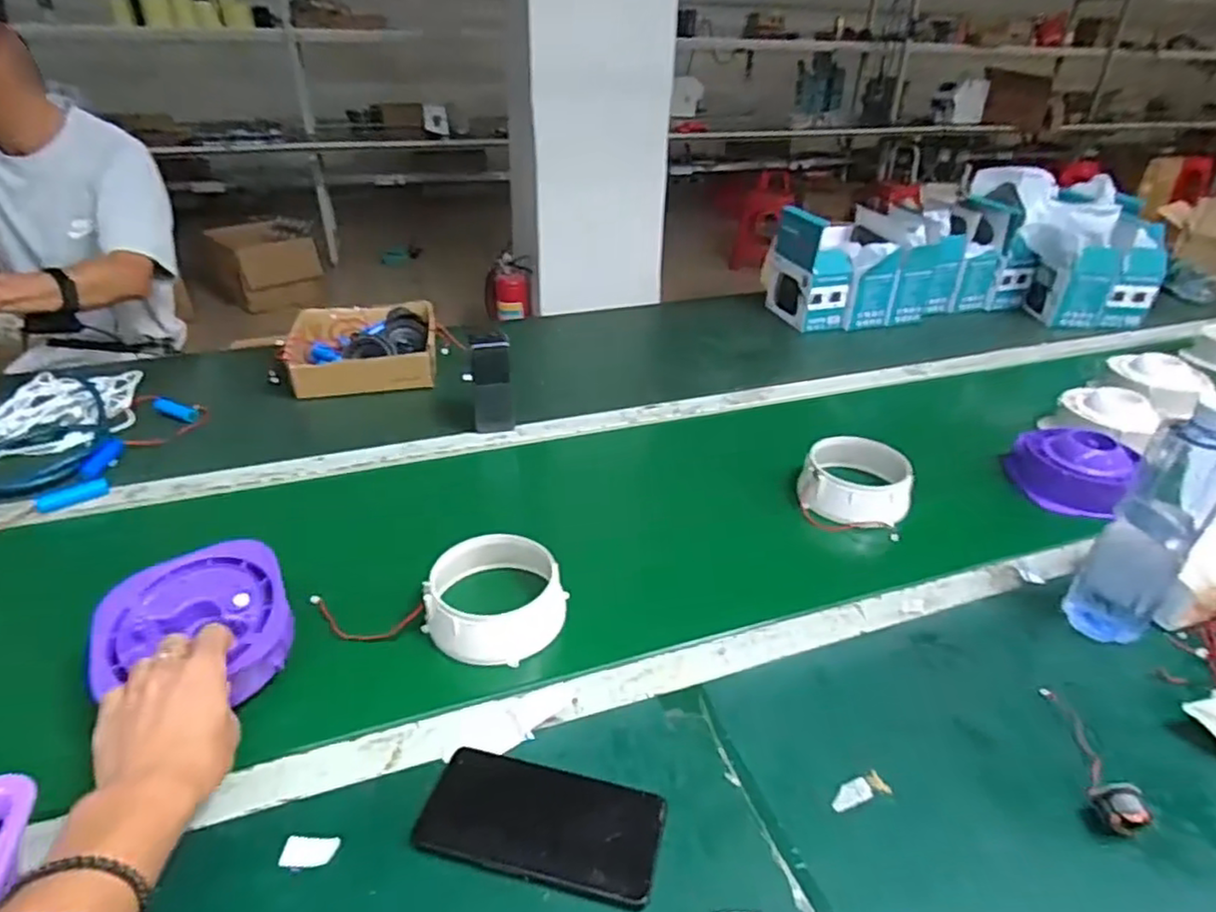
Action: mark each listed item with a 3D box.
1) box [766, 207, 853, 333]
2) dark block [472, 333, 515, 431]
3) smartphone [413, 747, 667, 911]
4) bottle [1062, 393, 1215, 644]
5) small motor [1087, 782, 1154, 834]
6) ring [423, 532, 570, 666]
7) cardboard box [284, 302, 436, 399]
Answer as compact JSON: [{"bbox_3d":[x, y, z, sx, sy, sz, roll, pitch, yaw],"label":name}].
[{"bbox_3d":[0.390,-0.362,1.289,0.093,0.198,0.153,-11,35,-19],"label":"box"},{"bbox_3d":[-0.159,-0.100,0.908,0.057,0.128,0.044,-4,33,-8],"label":"dark block"},{"bbox_3d":[-0.046,0.255,0.462,0.164,0.005,0.079,9,33,11],"label":"smartphone"},{"bbox_3d":[0.499,0.060,0.603,0.071,0.250,0.069,-26,41,-36],"label":"bottle"},{"bbox_3d":[0.362,0.246,0.470,0.023,0.025,0.031,7,33,9],"label":"small motor"},{"bbox_3d":[-0.105,0.129,0.610,0.118,0.064,0.104,7,33,9],"label":"ring"},{"bbox_3d":[-0.385,-0.174,1.058,0.217,0.066,0.192,-8,34,-14],"label":"cardboard box"}]

